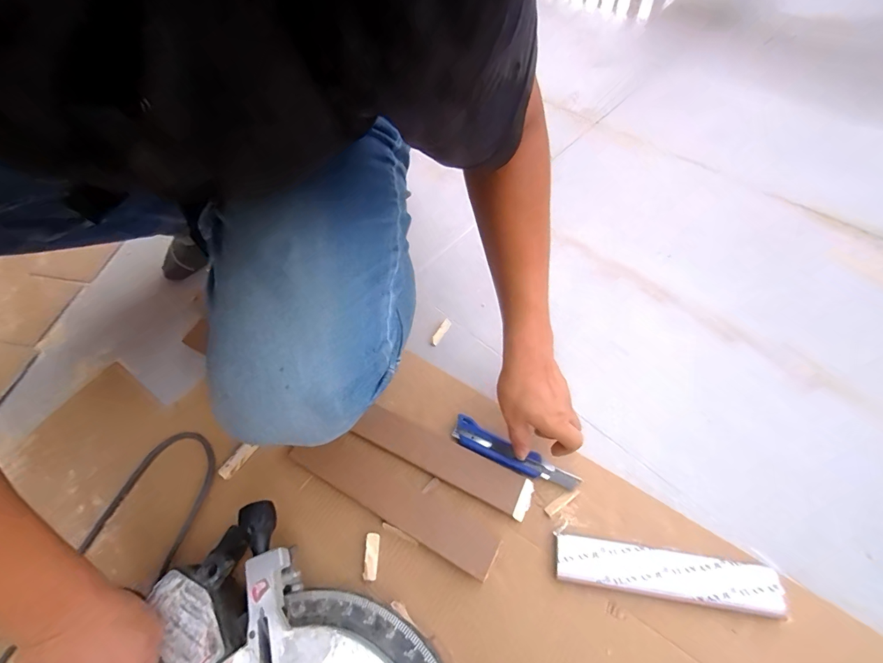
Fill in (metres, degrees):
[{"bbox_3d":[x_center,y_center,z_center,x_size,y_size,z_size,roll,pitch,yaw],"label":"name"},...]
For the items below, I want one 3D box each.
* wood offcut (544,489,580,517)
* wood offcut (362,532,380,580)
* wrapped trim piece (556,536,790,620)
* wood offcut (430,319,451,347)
[{"bbox_3d":[0.153,0.216,0.512,0.049,0.005,0.012,-31,61,-14],"label":"wood offcut"},{"bbox_3d":[-0.086,0.275,0.492,0.016,0.008,0.050,-1,58,4],"label":"wood offcut"},{"bbox_3d":[0.256,0.277,0.460,0.239,0.017,0.049,5,59,8],"label":"wrapped trim piece"},{"bbox_3d":[-0.002,0.001,0.659,0.014,0.004,0.053,28,64,20],"label":"wood offcut"}]

